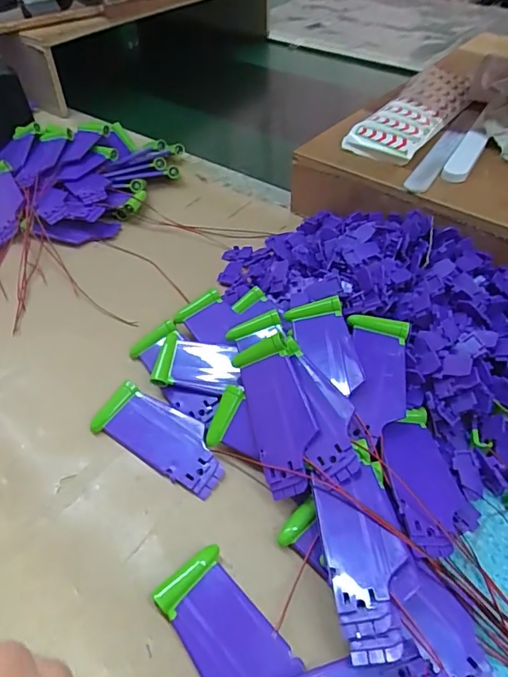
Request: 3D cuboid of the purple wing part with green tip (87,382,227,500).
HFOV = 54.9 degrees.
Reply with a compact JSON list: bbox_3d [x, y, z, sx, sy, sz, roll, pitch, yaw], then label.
[{"bbox_3d":[-0.057,0.059,0.301,0.090,0.013,0.038,24,52,22],"label":"purple wing part with green tip"}]

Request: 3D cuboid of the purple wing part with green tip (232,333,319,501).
[{"bbox_3d":[0.014,0.043,0.277,0.035,0.007,0.087,-28,61,19],"label":"purple wing part with green tip"}]

